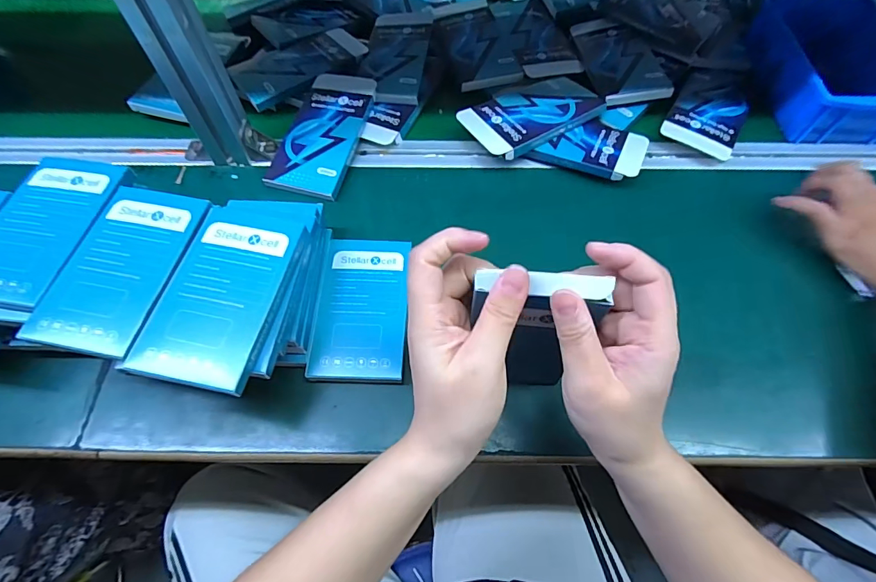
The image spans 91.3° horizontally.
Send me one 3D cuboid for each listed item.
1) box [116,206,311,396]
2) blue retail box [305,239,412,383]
[{"bbox_3d":[-0.153,-0.001,0.310,0.077,0.013,0.140,10,64,5],"label":"box"},{"bbox_3d":[-0.066,0.013,0.378,0.076,0.014,0.133,0,61,2],"label":"blue retail box"}]

